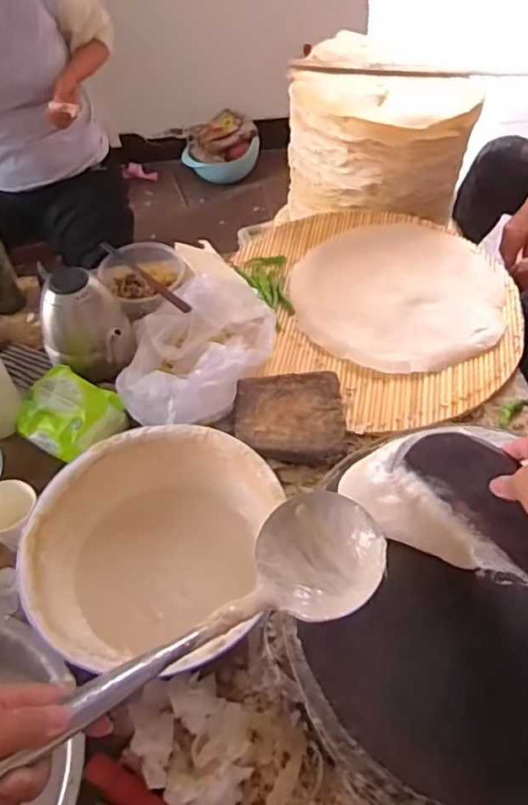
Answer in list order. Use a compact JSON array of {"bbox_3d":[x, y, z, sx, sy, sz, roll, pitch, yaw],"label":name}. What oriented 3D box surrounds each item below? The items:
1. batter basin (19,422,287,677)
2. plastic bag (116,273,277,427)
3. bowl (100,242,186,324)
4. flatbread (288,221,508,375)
[{"bbox_3d":[-0.123,0.156,0.674,0.253,0.097,0.262,-2,52,2],"label":"batter basin"},{"bbox_3d":[-0.097,-0.074,0.849,0.203,0.081,0.224,2,52,6],"label":"plastic bag"},{"bbox_3d":[-0.193,-0.200,0.970,0.115,0.048,0.129,36,62,27],"label":"bowl"},{"bbox_3d":[0.208,-0.185,0.956,0.317,0.016,0.330,-2,52,2],"label":"flatbread"}]

